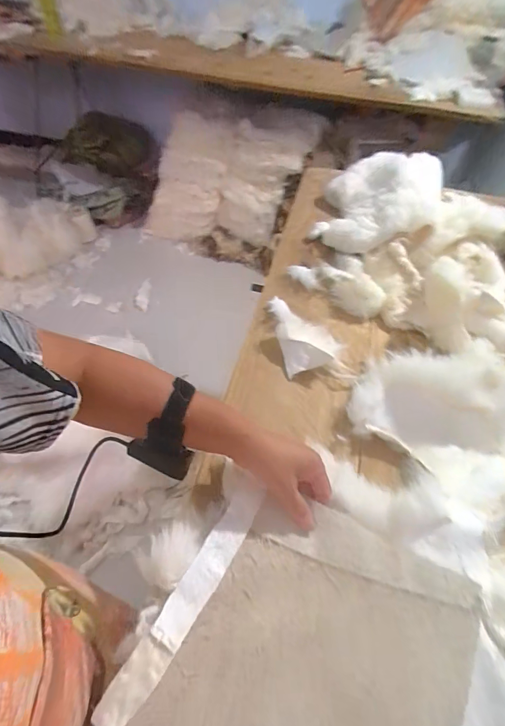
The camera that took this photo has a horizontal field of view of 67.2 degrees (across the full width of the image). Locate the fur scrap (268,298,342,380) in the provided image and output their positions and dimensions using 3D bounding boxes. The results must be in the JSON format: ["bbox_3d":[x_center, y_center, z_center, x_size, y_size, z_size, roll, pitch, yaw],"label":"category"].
[{"bbox_3d":[0.074,-0.051,0.593,0.082,0.033,0.138,-10,52,-13],"label":"fur scrap"}]

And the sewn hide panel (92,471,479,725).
[{"bbox_3d":[-0.004,0.347,0.273,0.264,0.036,0.497,19,55,19],"label":"sewn hide panel"}]

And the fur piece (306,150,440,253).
[{"bbox_3d":[0.251,-0.329,0.759,0.225,0.095,0.254,20,52,11],"label":"fur piece"}]

